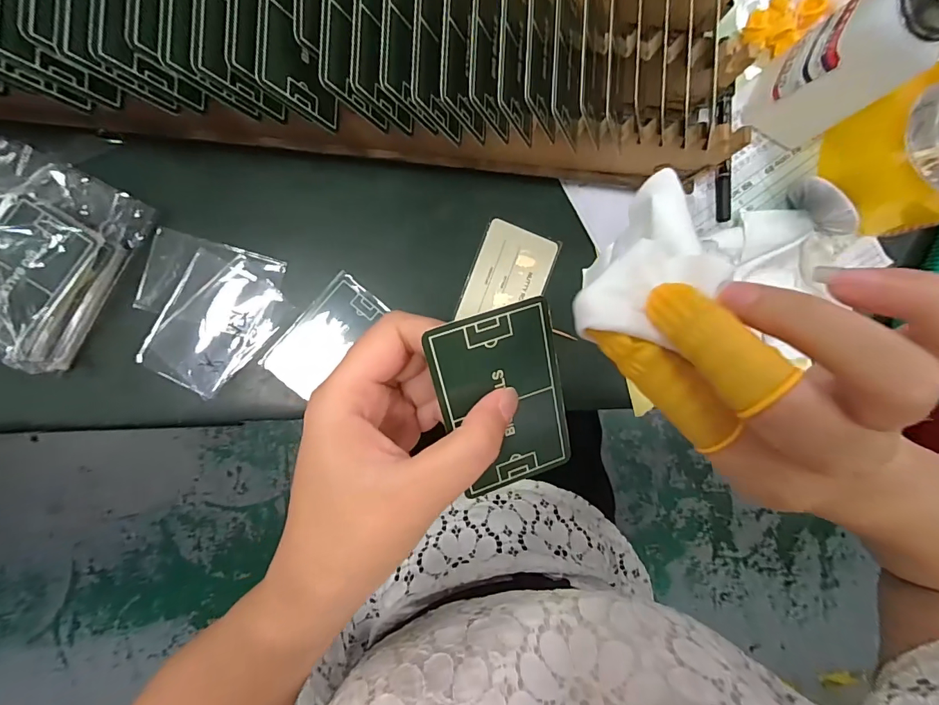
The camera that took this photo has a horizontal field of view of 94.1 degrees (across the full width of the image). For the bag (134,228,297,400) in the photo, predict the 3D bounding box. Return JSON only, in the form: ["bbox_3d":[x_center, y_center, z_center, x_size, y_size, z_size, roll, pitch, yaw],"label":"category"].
[{"bbox_3d":[-0.179,-0.025,0.302,0.091,0.005,0.101,17,87,-9],"label":"bag"}]

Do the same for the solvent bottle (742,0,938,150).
[{"bbox_3d":[0.252,-0.193,0.270,0.059,0.142,0.063,0,90,-7],"label":"solvent bottle"}]

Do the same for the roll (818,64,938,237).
[{"bbox_3d":[0.340,-0.150,0.326,0.089,0.071,0.103,-30,94,-6],"label":"roll"}]

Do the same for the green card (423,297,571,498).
[{"bbox_3d":[0.016,0.022,0.189,0.052,0.004,0.082,-18,115,-10],"label":"green card"}]

